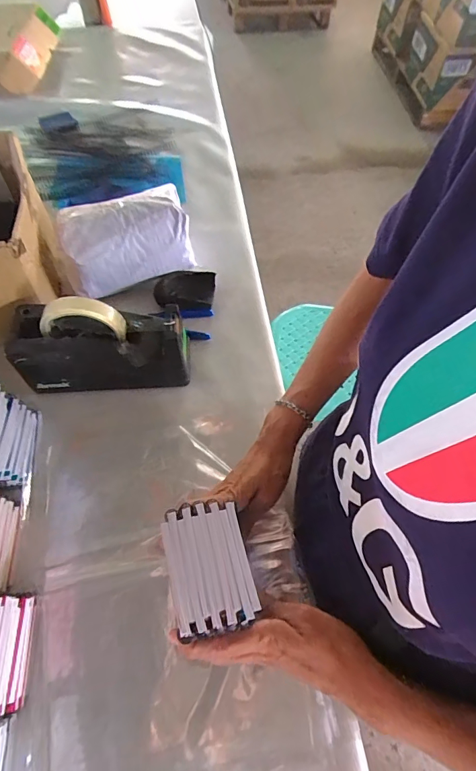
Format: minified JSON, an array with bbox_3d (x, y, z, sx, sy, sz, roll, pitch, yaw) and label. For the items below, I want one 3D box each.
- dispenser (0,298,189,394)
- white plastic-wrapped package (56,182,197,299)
[{"bbox_3d":[-0.166,-0.054,0.513,0.202,0.118,0.077,-4,60,-3],"label":"dispenser"},{"bbox_3d":[-0.161,-0.206,0.609,0.178,0.106,0.091,-19,62,-12],"label":"white plastic-wrapped package"}]

